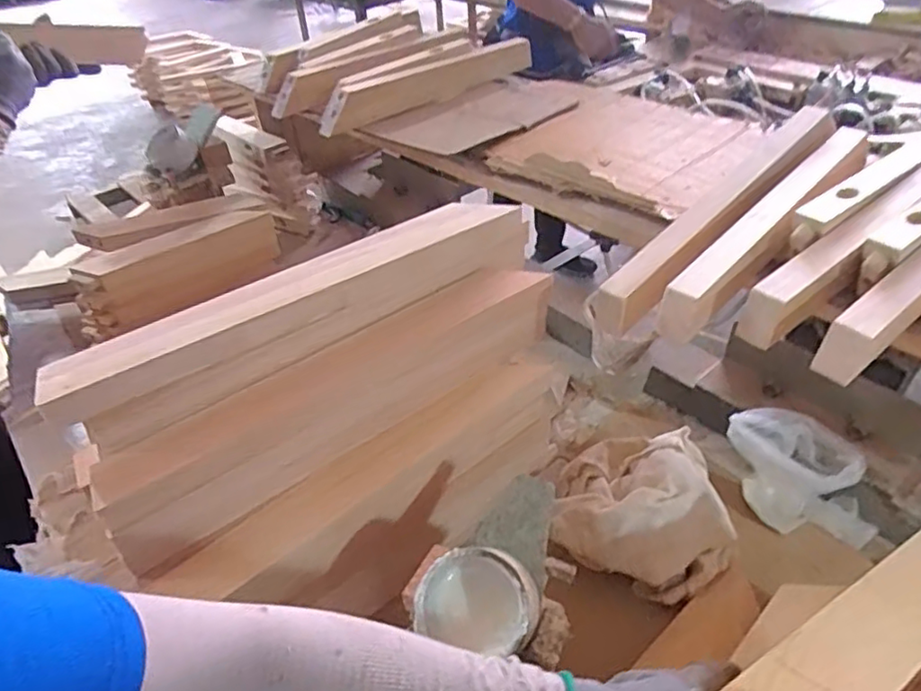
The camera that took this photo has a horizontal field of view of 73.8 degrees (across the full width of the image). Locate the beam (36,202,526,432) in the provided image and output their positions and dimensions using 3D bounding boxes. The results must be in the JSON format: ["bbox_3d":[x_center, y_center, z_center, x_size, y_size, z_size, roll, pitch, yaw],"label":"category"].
[{"bbox_3d":[-0.136,-0.042,0.566,0.444,0.058,0.065,-25,45,-23],"label":"beam"}]

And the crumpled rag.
[{"bbox_3d":[0.188,0.151,0.657,0.182,0.107,0.195,6,41,11],"label":"crumpled rag"}]

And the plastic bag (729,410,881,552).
[{"bbox_3d":[0.381,0.146,0.691,0.147,0.106,0.109,0,41,5],"label":"plastic bag"}]

